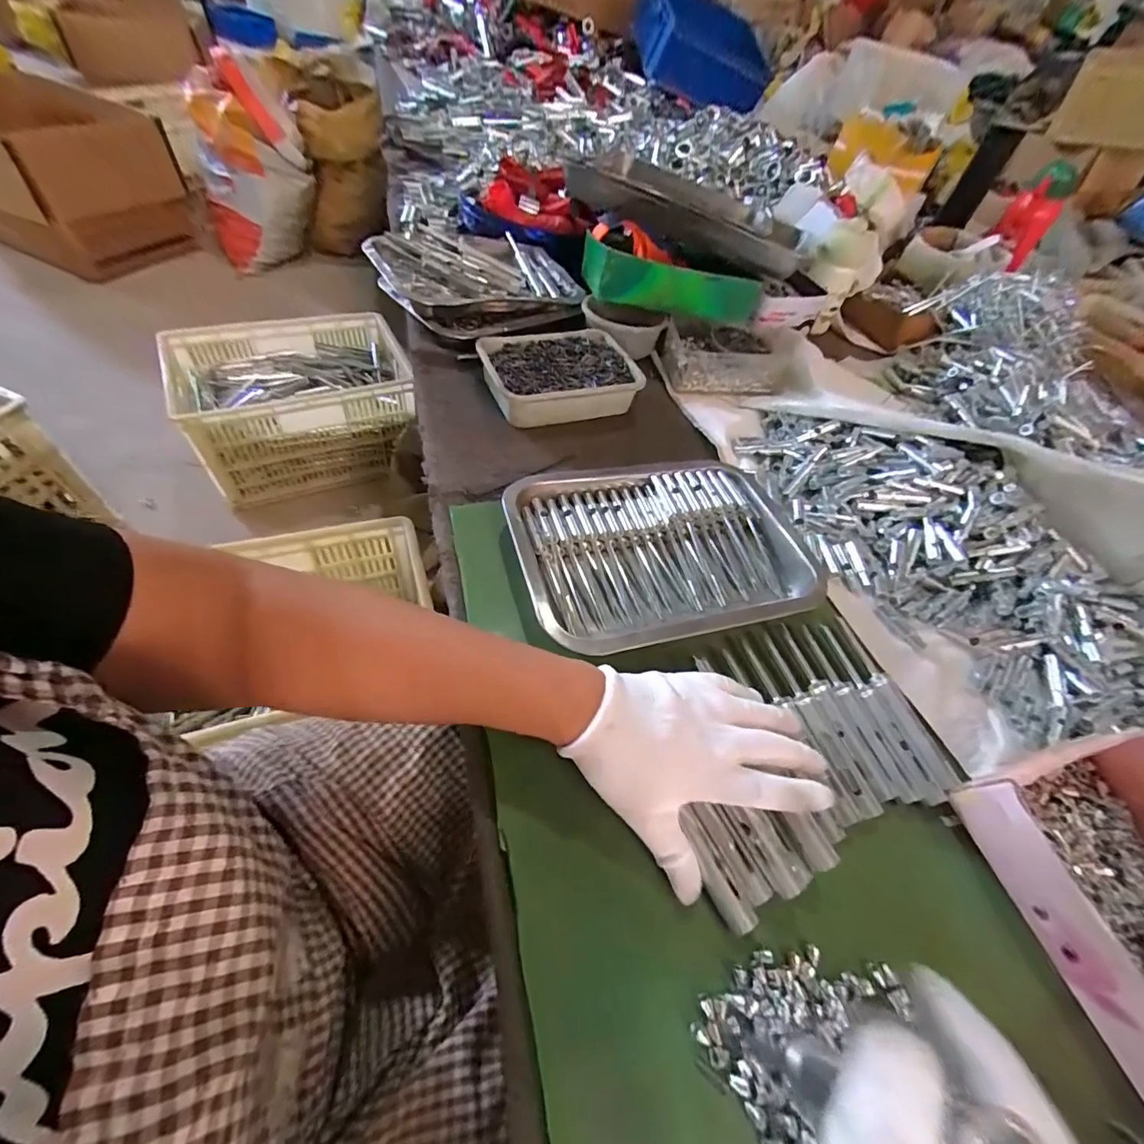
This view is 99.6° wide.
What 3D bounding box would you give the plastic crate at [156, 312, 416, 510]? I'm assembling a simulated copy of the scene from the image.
[{"bbox_3d":[-0.630,-0.397,1.161,0.473,0.243,0.323,-19,59,-21],"label":"plastic crate"}]

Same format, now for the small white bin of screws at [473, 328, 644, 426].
[{"bbox_3d":[-0.013,-0.237,0.577,0.178,0.045,0.130,-11,56,-17],"label":"small white bin of screws"}]

